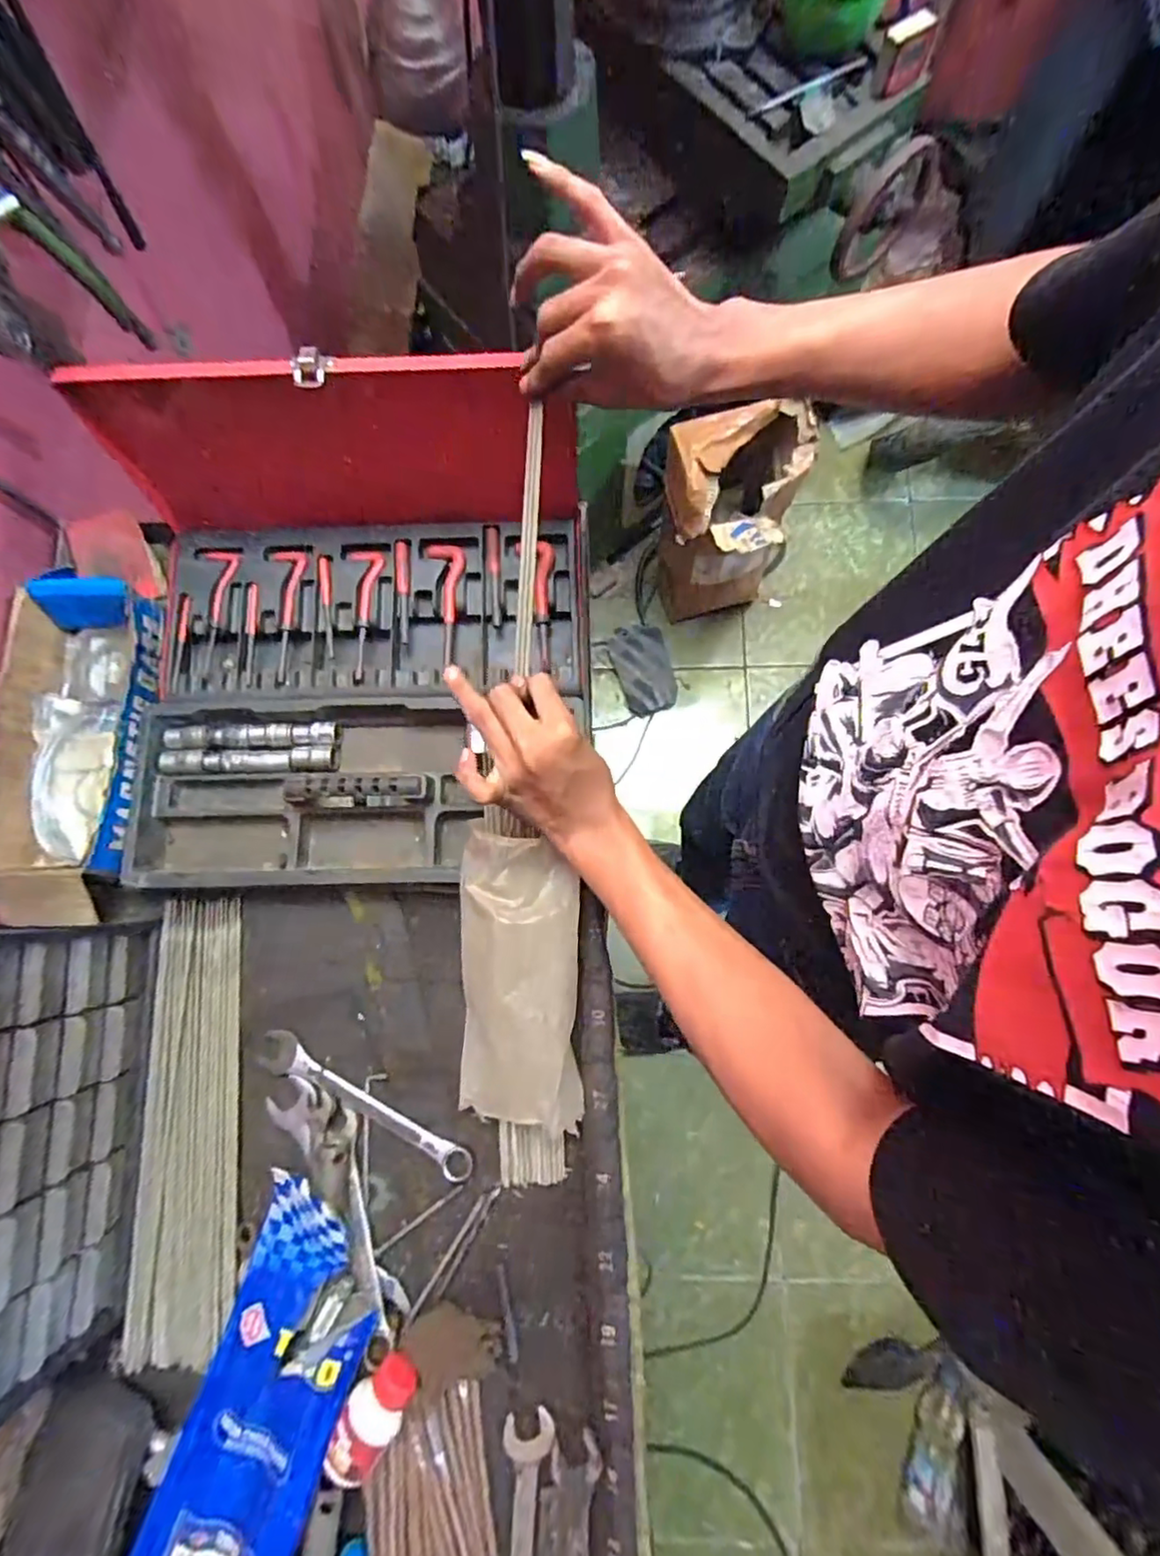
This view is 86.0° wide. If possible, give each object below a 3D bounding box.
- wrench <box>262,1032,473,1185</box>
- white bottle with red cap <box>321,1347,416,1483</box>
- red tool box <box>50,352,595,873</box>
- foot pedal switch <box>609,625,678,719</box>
[{"bbox_3d":[-0.174,0.267,0.507,0.195,0.007,0.031,27,80,6],"label":"wrench"},{"bbox_3d":[-0.144,0.442,0.435,0.037,0.034,0.080,26,80,6],"label":"white bottle with red cap"},{"bbox_3d":[-0.195,-0.107,0.498,0.390,0.174,0.372,-1,78,1],"label":"red tool box"},{"bbox_3d":[0.138,-0.240,1.364,0.122,0.055,0.202,-13,78,-1],"label":"foot pedal switch"}]

